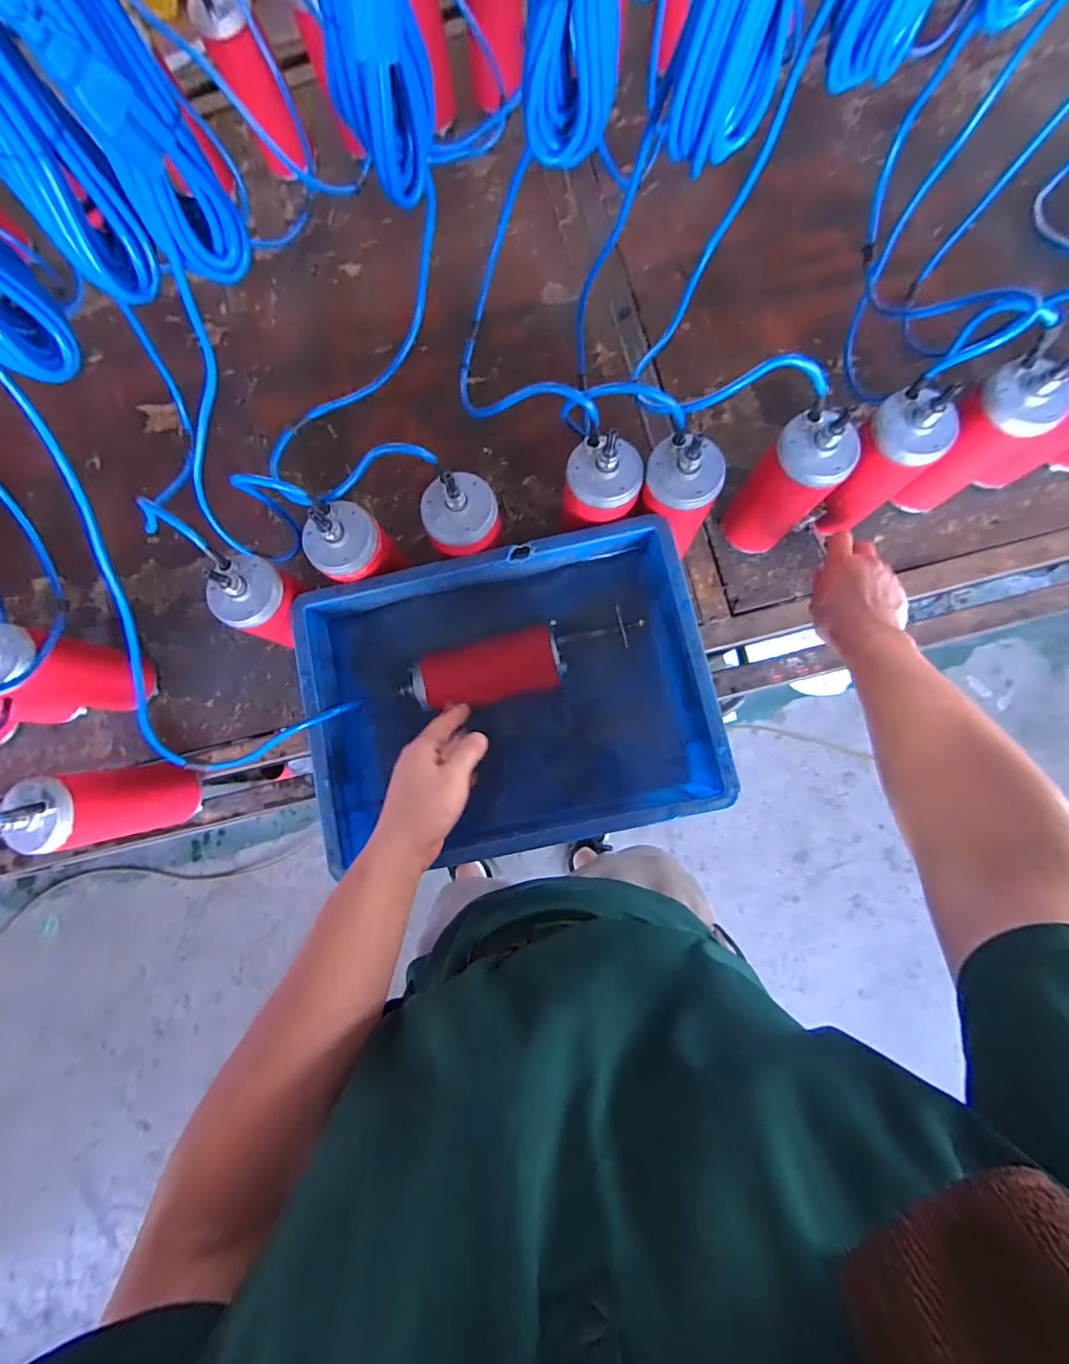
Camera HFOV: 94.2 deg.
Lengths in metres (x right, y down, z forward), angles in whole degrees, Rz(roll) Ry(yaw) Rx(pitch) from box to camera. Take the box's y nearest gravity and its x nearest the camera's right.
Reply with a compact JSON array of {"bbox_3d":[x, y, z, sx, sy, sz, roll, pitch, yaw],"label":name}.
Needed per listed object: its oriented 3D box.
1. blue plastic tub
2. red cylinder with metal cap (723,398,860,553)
[{"bbox_3d":[-0.025,0.021,0.565,0.391,0.149,0.292,-11,82,3],"label":"blue plastic tub"},{"bbox_3d":[0.275,-0.212,0.552,0.069,0.203,0.074,-1,82,4],"label":"red cylinder with metal cap"}]

